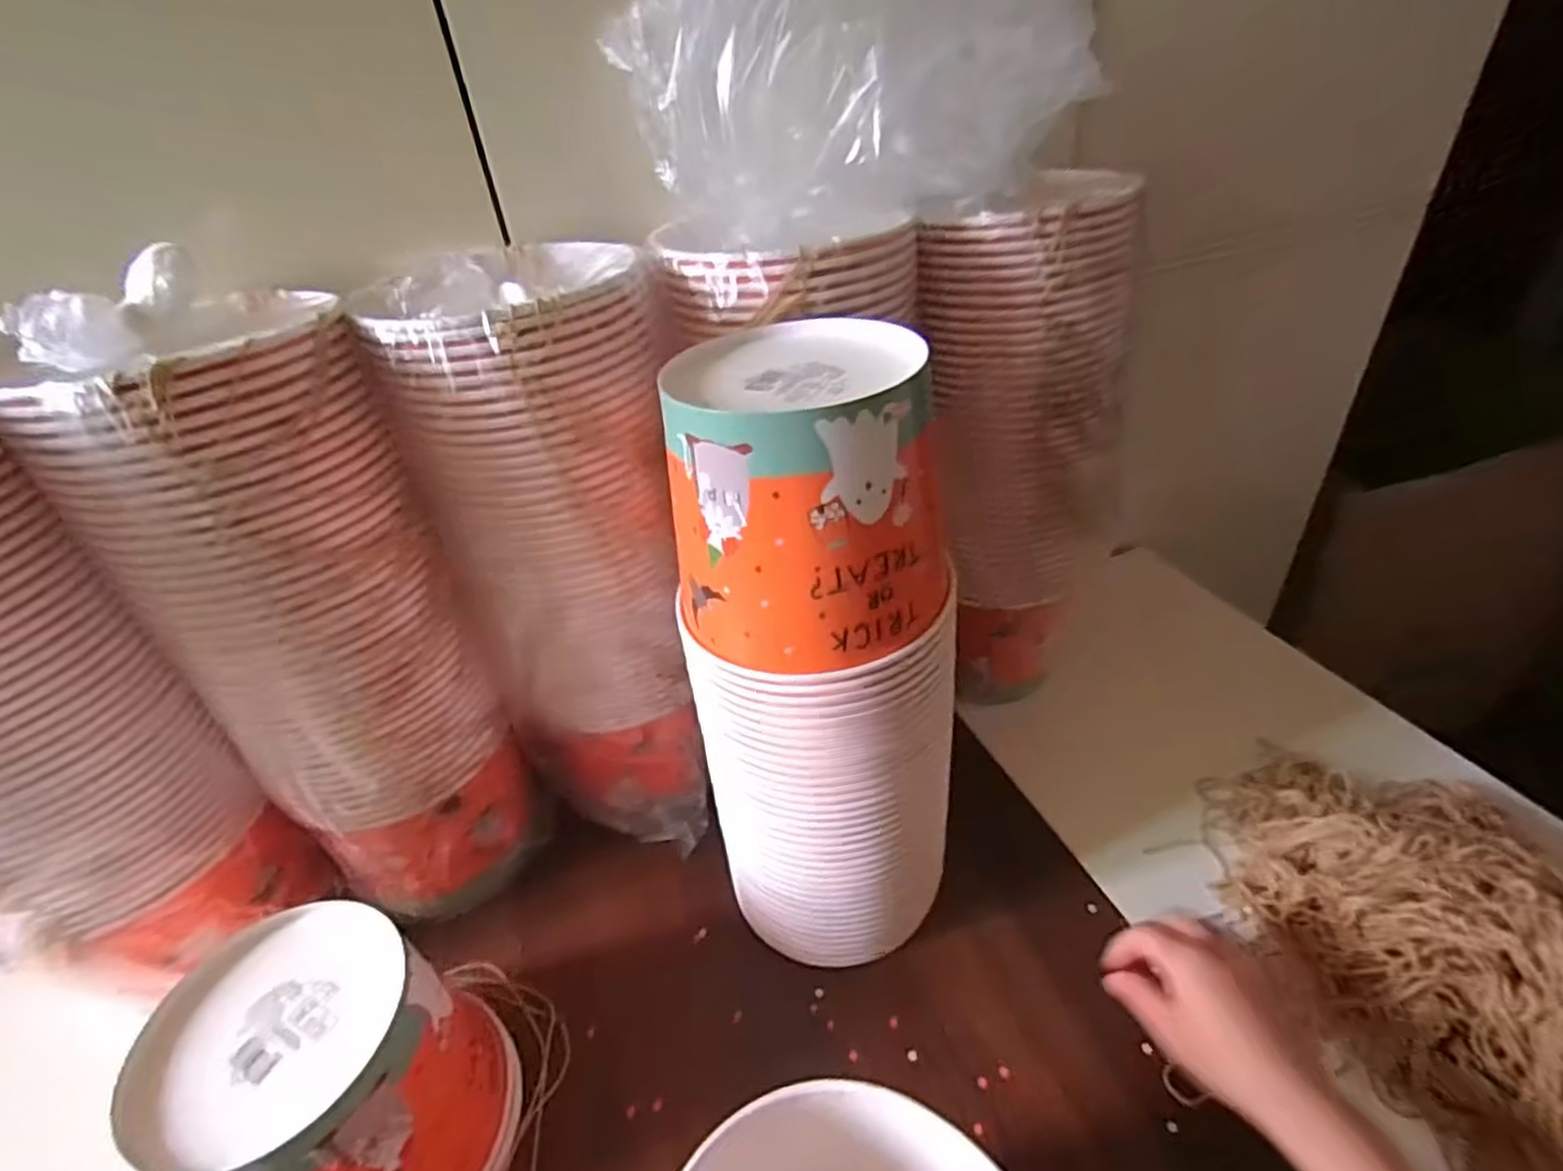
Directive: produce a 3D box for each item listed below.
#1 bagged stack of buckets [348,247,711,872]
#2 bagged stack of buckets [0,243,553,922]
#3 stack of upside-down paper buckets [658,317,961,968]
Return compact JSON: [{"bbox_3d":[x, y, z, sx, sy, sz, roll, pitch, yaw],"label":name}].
[{"bbox_3d":[-0.133,-0.009,0.546,0.154,0.428,0.171,-3,36,5],"label":"bagged stack of buckets"},{"bbox_3d":[-0.293,0.038,0.495,0.151,0.436,0.155,-25,40,-23],"label":"bagged stack of buckets"},{"bbox_3d":[0.026,0.065,0.462,0.151,0.401,0.149,0,37,9],"label":"stack of upside-down paper buckets"}]

